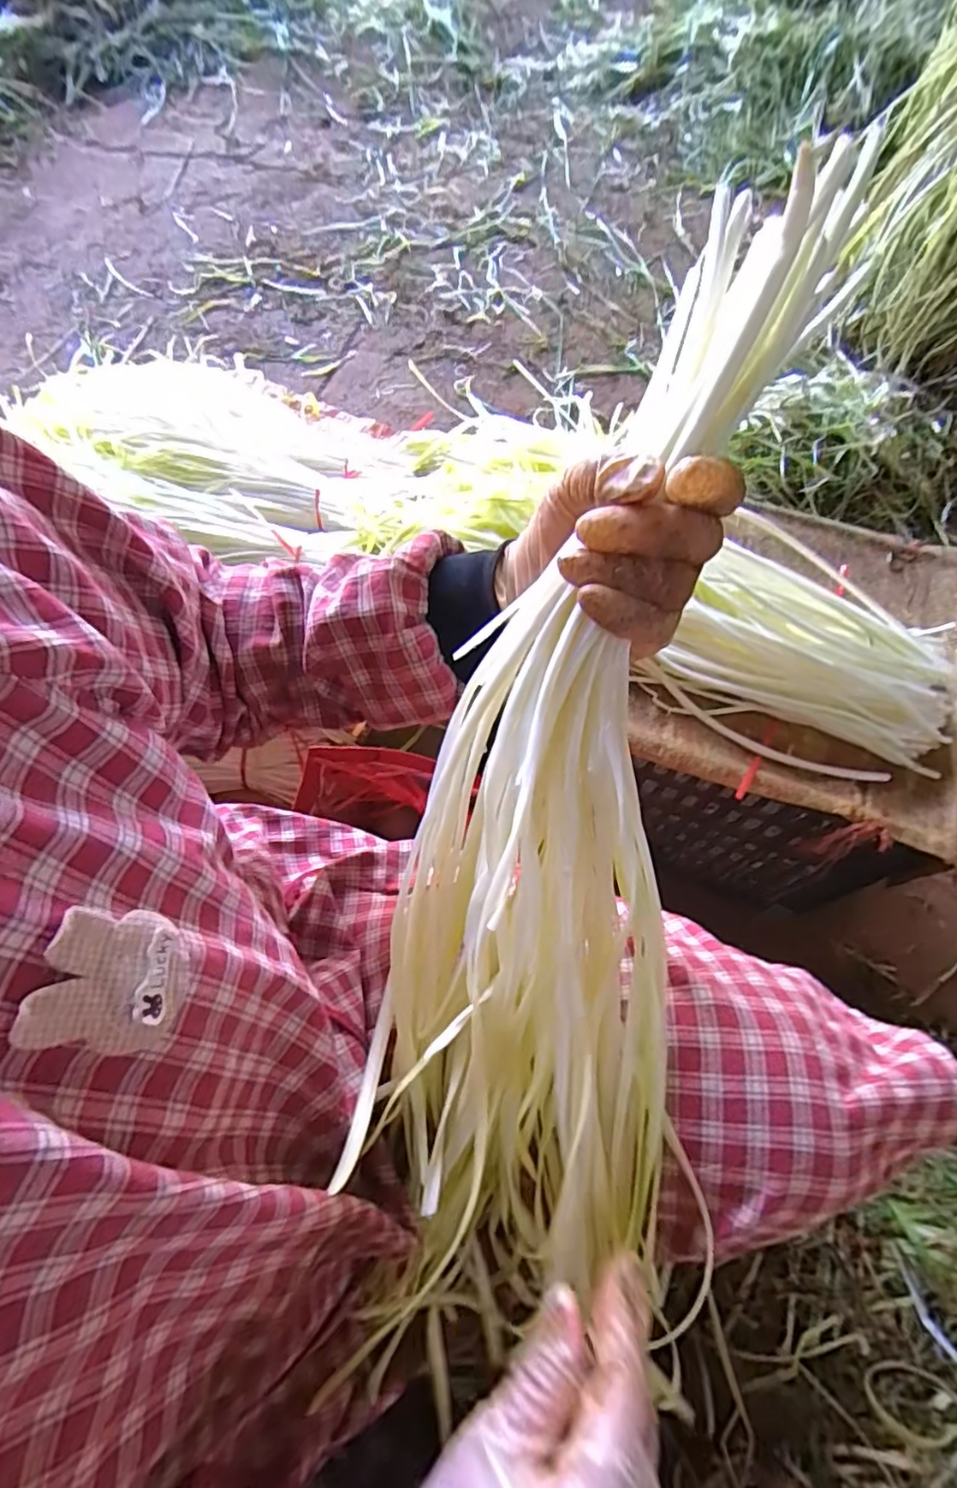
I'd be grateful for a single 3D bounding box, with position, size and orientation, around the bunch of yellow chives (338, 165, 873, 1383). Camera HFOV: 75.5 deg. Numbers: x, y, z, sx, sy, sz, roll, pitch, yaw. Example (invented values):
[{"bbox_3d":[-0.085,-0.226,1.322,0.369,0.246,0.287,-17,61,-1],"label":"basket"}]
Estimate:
[{"bbox_3d":[0.039,0.051,0.279,0.139,0.067,0.530,13,98,6],"label":"bunch of yellow chives"}]

